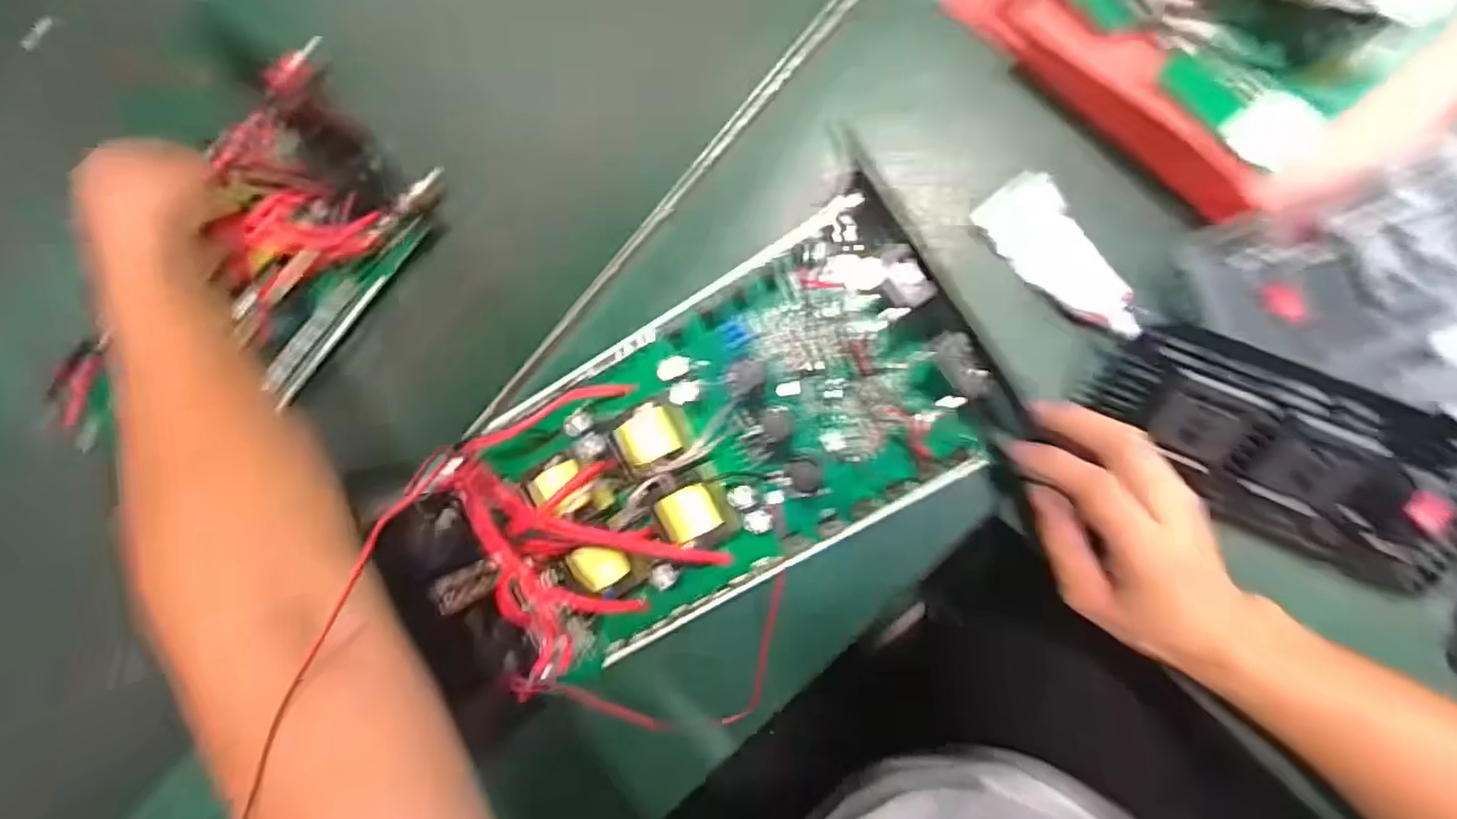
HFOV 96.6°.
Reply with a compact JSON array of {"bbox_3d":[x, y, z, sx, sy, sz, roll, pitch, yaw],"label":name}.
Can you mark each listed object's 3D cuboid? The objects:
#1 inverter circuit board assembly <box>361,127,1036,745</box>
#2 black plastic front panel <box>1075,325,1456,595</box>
[{"bbox_3d":[-0.031,0.036,0.397,0.372,0.073,0.183,-32,86,6],"label":"inverter circuit board assembly"},{"bbox_3d":[0.296,0.021,0.349,0.185,0.035,0.092,26,122,10],"label":"black plastic front panel"}]

